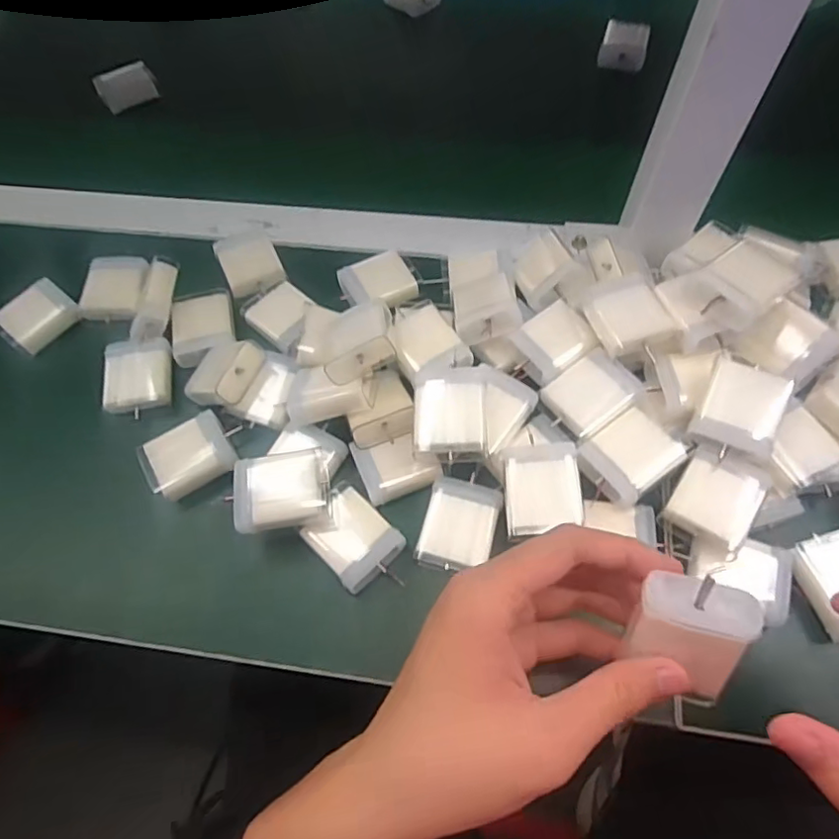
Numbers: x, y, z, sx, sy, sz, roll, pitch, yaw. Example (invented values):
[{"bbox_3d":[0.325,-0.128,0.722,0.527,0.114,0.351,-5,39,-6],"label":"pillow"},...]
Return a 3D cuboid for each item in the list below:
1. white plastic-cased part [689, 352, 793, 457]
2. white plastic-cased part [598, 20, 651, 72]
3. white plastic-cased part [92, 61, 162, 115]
[{"bbox_3d":[0.175,-0.005,0.318,0.039,0.025,0.050,24,64,16],"label":"white plastic-cased part"},{"bbox_3d":[0.194,-0.355,0.550,0.041,0.024,0.042,11,61,9],"label":"white plastic-cased part"},{"bbox_3d":[-0.275,-0.313,0.546,0.052,0.023,0.030,-30,63,-14],"label":"white plastic-cased part"}]

